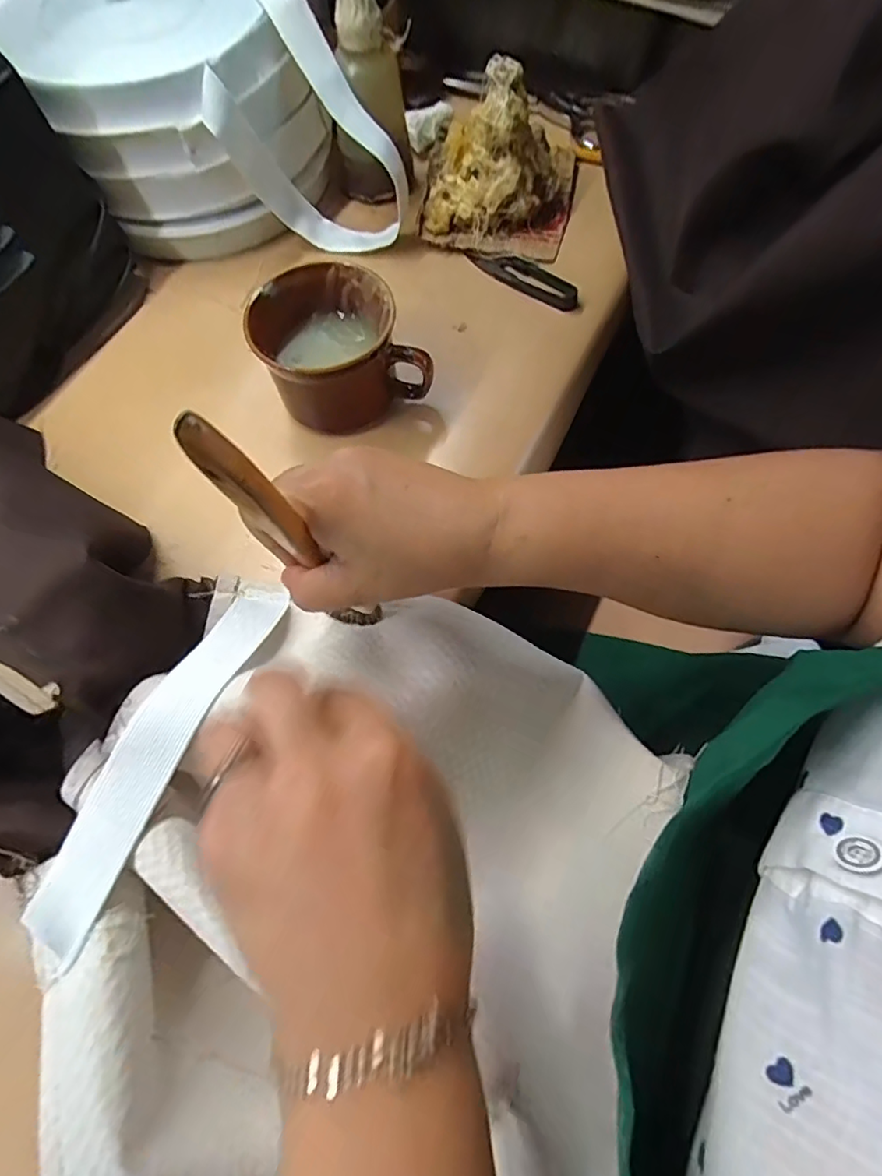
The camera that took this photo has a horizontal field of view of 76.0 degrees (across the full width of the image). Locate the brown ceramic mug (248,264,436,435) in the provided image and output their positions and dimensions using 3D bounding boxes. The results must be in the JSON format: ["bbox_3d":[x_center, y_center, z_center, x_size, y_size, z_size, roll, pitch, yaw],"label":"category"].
[{"bbox_3d":[-0.065,-0.147,0.353,0.095,0.062,0.085,-21,69,-8],"label":"brown ceramic mug"}]

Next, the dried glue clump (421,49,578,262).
[{"bbox_3d":[0.044,-0.322,0.413,0.114,0.090,0.117,8,68,4],"label":"dried glue clump"}]

